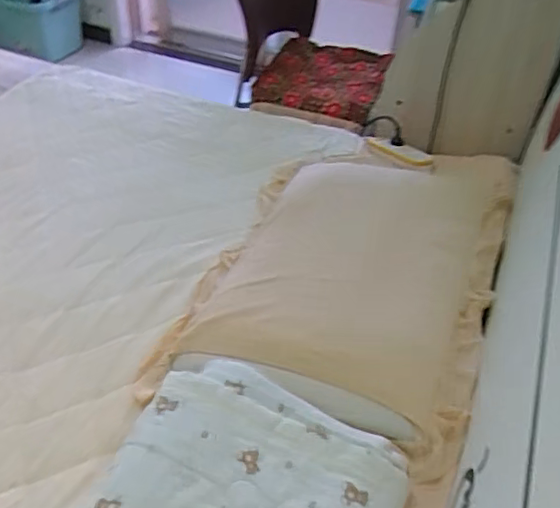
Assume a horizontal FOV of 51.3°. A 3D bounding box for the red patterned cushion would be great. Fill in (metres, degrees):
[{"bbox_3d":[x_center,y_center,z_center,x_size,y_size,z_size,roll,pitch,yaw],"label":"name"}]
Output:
[{"bbox_3d":[0.131,-0.575,1.877,0.405,0.100,0.461,13,42,10],"label":"red patterned cushion"}]

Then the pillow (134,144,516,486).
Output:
[{"bbox_3d":[0.167,-0.014,1.162,0.500,0.100,0.879,18,43,15],"label":"pillow"}]

